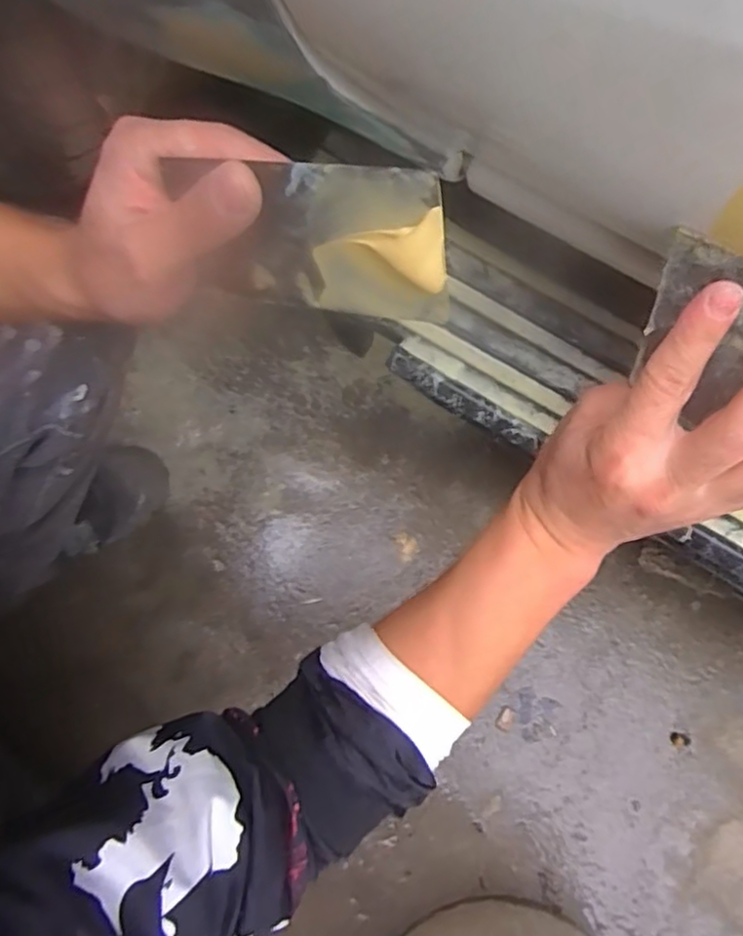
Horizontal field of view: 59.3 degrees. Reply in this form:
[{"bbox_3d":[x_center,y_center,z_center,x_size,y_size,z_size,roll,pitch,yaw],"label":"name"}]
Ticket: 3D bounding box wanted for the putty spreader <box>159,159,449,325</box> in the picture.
[{"bbox_3d":[-0.022,-0.085,0.256,0.103,0.071,0.008,11,61,14],"label":"putty spreader"}]

